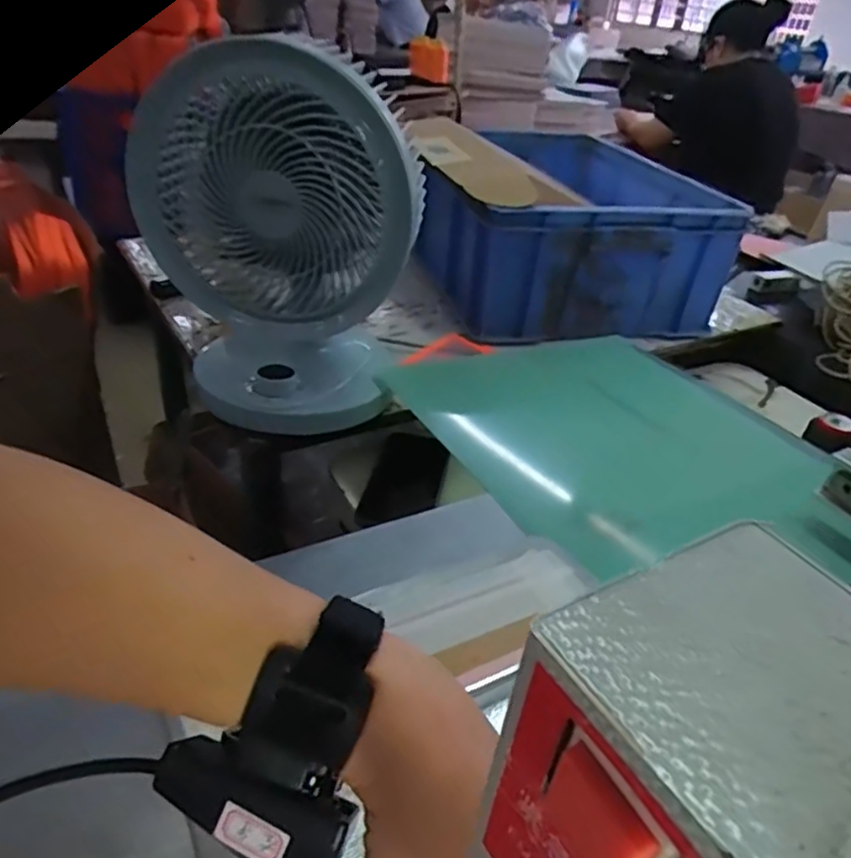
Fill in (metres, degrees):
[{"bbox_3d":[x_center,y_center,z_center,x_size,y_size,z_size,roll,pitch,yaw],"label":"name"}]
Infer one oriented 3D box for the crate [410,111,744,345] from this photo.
[{"bbox_3d":[0.177,-0.330,1.004,0.357,0.172,0.551,0,34,-8],"label":"crate"}]

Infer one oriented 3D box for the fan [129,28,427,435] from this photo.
[{"bbox_3d":[-0.129,-0.165,0.596,0.211,0.292,0.185,-6,36,-17],"label":"fan"}]

